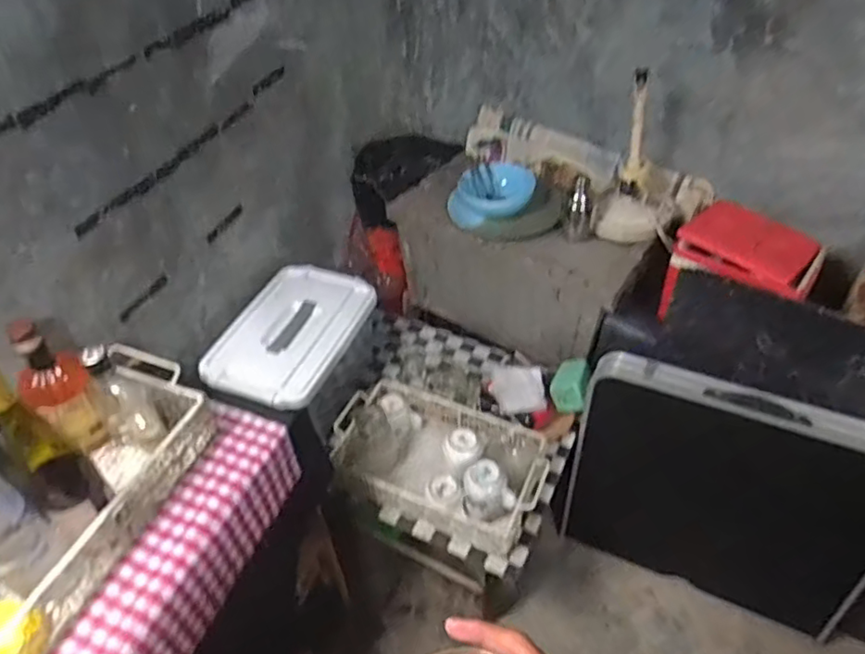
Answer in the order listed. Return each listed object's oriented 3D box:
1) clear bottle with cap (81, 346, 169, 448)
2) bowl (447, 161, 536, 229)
[{"bbox_3d":[-0.444,0.091,0.878,0.073,0.160,0.062,33,53,32],"label":"clear bottle with cap"},{"bbox_3d":[0.130,-0.324,1.460,0.189,0.093,0.145,-8,43,-7],"label":"bowl"}]

